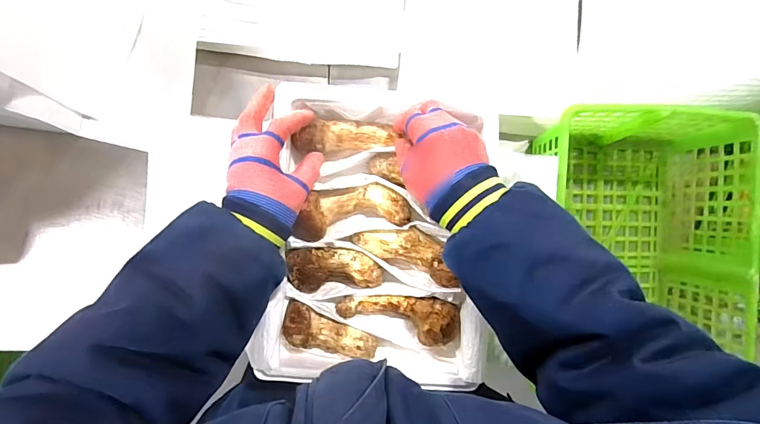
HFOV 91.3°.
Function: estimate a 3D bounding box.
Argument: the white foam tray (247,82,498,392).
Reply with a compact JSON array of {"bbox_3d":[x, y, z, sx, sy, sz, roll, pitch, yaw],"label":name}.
[{"bbox_3d":[-0.001,0.022,0.389,0.222,0.052,0.298,5,89,-4],"label":"white foam tray"}]

